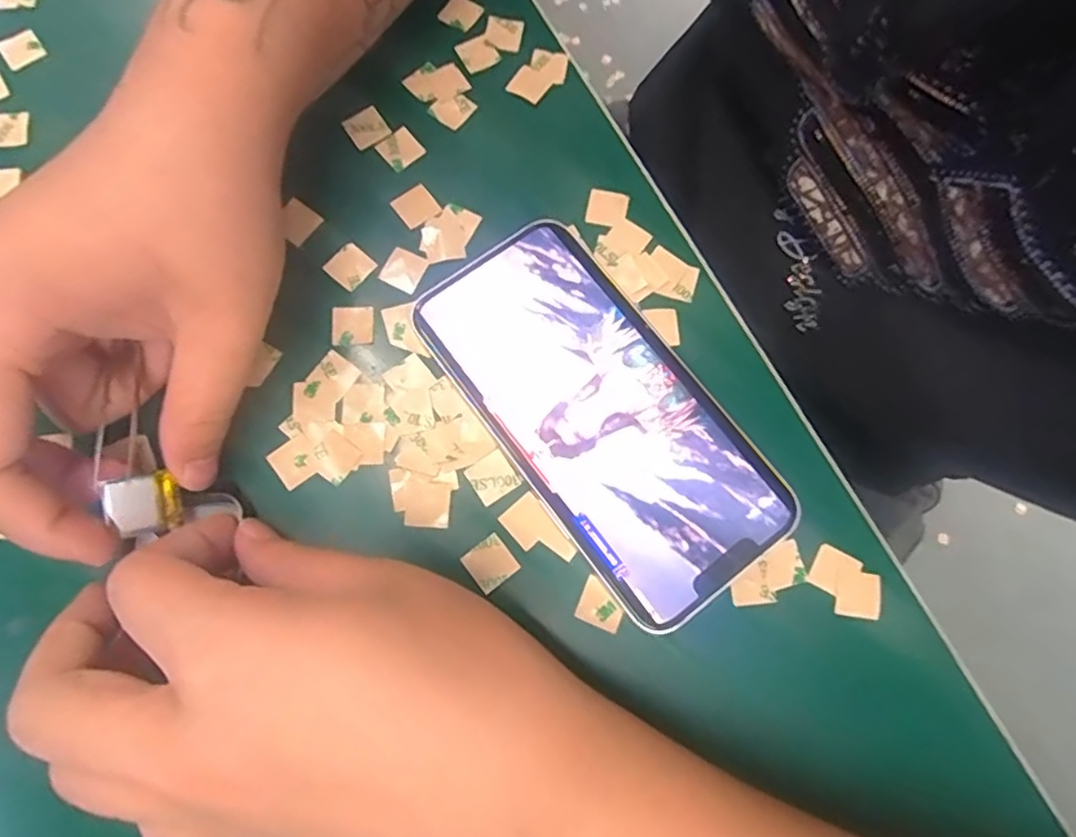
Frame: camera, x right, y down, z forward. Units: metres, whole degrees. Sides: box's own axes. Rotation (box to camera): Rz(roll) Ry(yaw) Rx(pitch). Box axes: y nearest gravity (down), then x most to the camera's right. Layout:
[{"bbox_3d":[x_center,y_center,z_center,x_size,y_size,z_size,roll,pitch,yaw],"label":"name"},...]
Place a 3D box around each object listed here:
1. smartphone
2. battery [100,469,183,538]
[{"bbox_3d":[0.021,-0.003,0.227,0.070,0.008,0.144,-35,79,-9],"label":"smartphone"},{"bbox_3d":[-0.123,0.027,0.198,0.004,0.021,0.018,-3,99,37],"label":"battery"}]

